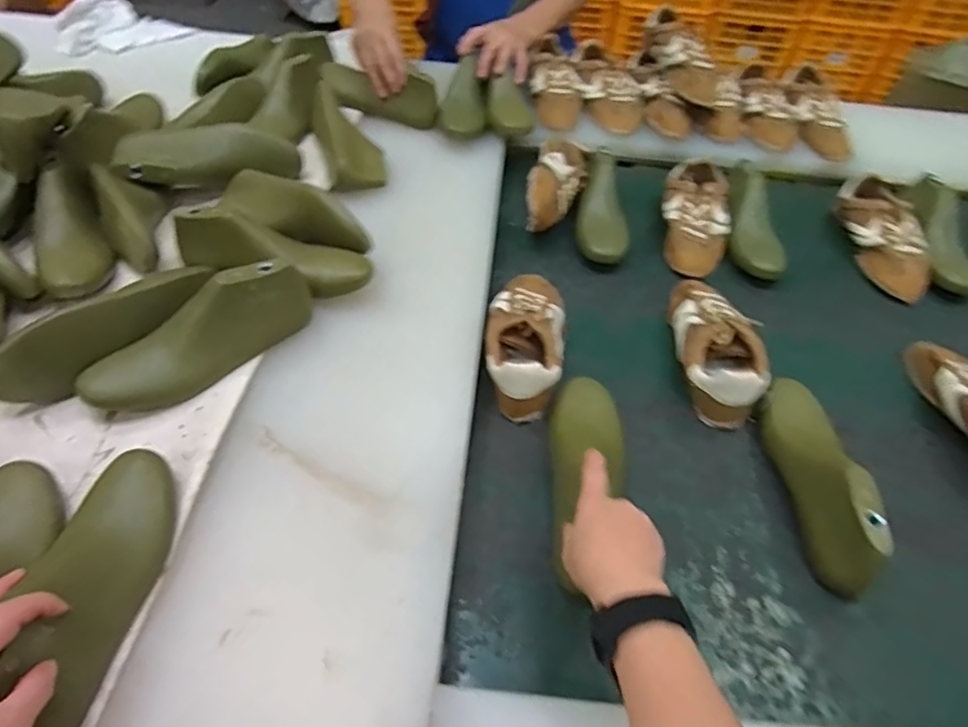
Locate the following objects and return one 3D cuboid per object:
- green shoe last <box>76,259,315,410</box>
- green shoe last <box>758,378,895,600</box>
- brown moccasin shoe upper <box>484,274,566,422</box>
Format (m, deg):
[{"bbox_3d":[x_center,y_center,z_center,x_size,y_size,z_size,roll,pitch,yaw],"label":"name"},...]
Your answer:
[{"bbox_3d":[-0.278,-0.025,0.596,0.229,0.080,0.064,-25,54,-23],"label":"green shoe last"},{"bbox_3d":[0.332,0.106,0.597,0.075,0.081,0.230,2,49,-1],"label":"green shoe last"},{"bbox_3d":[0.050,-0.040,0.697,0.088,0.067,0.220,8,49,4],"label":"brown moccasin shoe upper"}]

